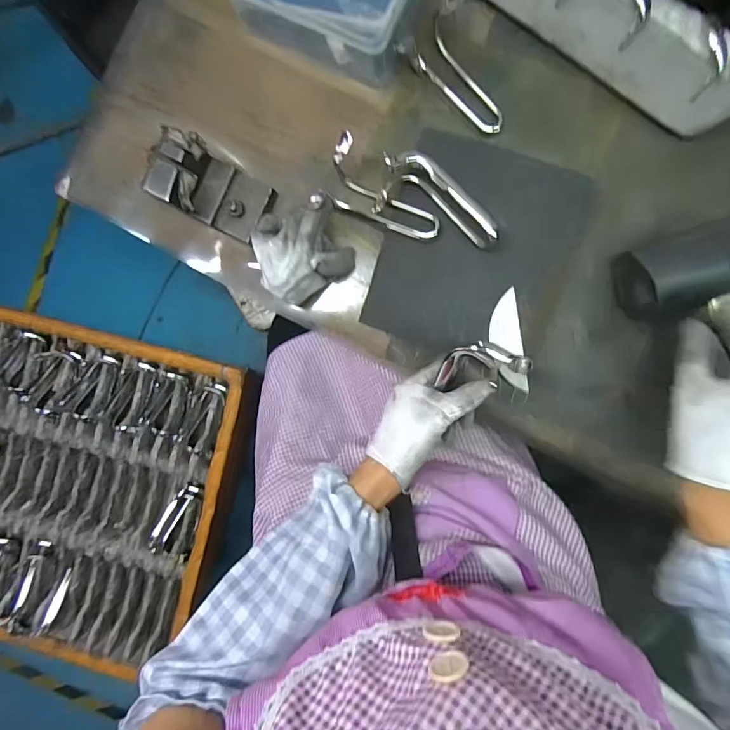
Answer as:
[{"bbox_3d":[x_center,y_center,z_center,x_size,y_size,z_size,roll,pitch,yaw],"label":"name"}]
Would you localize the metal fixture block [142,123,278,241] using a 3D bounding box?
[{"bbox_3d":[-0.149,-0.170,0.424,0.104,0.066,0.066,32,94,4],"label":"metal fixture block"}]

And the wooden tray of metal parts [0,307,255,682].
[{"bbox_3d":[-0.509,0.207,0.746,0.568,0.076,0.539,14,95,6],"label":"wooden tray of metal parts"}]

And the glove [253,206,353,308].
[{"bbox_3d":[-0.063,-0.105,0.421,0.090,0.064,0.070,-31,88,5],"label":"glove"}]

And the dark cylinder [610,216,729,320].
[{"bbox_3d":[0.286,-0.086,0.389,0.117,0.075,0.071,-18,89,6],"label":"dark cylinder"}]

